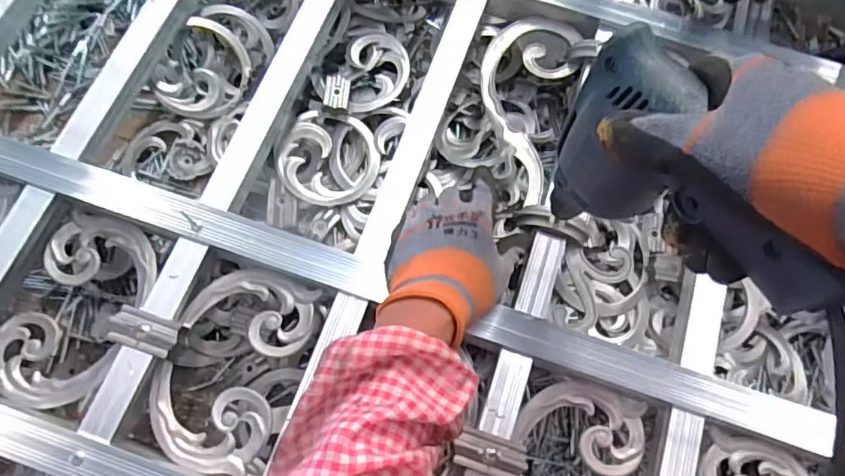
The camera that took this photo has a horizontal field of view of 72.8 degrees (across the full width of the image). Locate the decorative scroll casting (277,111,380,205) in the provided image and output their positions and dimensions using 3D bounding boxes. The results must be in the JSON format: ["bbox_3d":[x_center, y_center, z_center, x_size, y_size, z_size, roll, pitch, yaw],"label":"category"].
[{"bbox_3d":[-0.091,-0.078,0.557,0.094,0.019,0.093,1,71,-3],"label":"decorative scroll casting"}]

